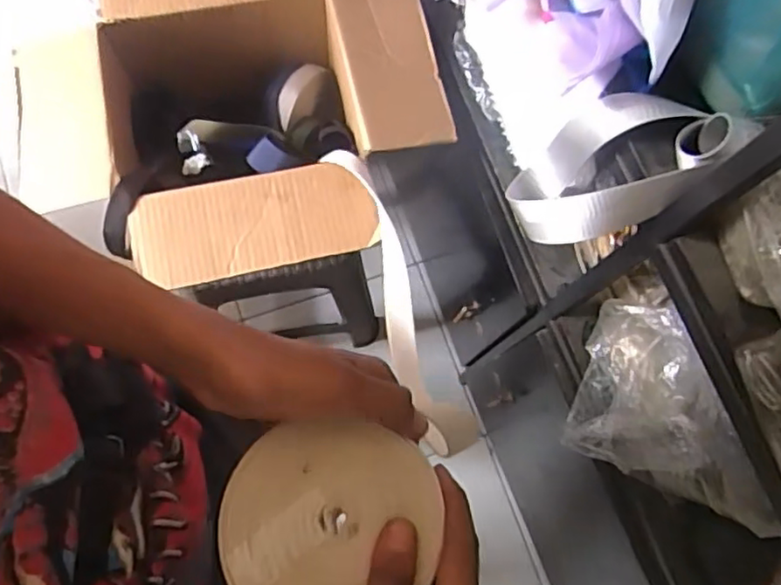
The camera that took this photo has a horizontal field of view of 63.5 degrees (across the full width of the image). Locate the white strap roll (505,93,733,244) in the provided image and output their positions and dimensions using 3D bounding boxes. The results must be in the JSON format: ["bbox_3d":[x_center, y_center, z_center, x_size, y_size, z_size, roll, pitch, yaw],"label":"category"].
[{"bbox_3d":[0.156,-0.088,0.483,0.104,0.135,0.098,1,74,-2],"label":"white strap roll"}]

